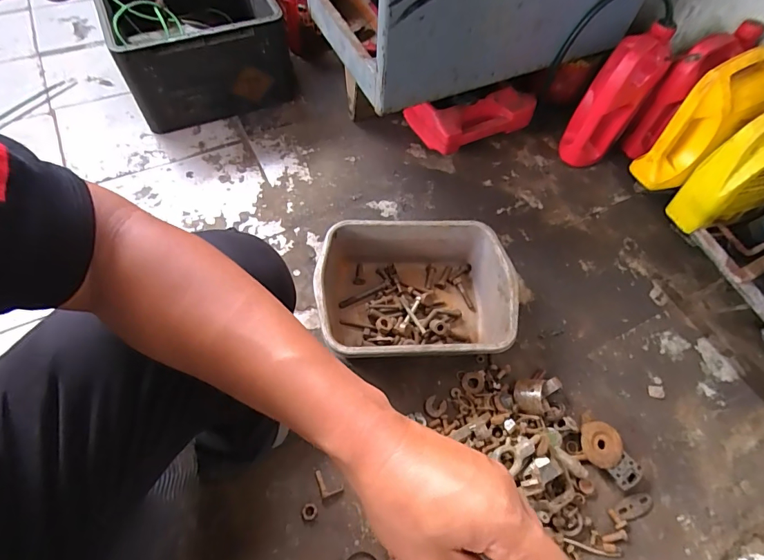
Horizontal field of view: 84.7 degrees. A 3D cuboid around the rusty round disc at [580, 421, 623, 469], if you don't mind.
[{"bbox_3d":[0.373,0.278,0.710,0.062,0.011,0.073,-11,61,12],"label":"rusty round disc"}]

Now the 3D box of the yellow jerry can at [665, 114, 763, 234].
[{"bbox_3d":[0.734,-0.220,0.828,0.141,0.285,0.111,-16,63,-13],"label":"yellow jerry can"}]

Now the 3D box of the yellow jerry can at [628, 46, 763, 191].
[{"bbox_3d":[0.688,-0.326,0.862,0.180,0.280,0.106,-25,65,-17],"label":"yellow jerry can"}]

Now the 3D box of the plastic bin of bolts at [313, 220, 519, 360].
[{"bbox_3d":[0.061,0.028,0.800,0.350,0.114,0.264,-2,61,-4],"label":"plastic bin of bolts"}]

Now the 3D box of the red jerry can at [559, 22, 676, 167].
[{"bbox_3d":[0.492,-0.372,0.925,0.111,0.315,0.112,1,61,-2],"label":"red jerry can"}]

